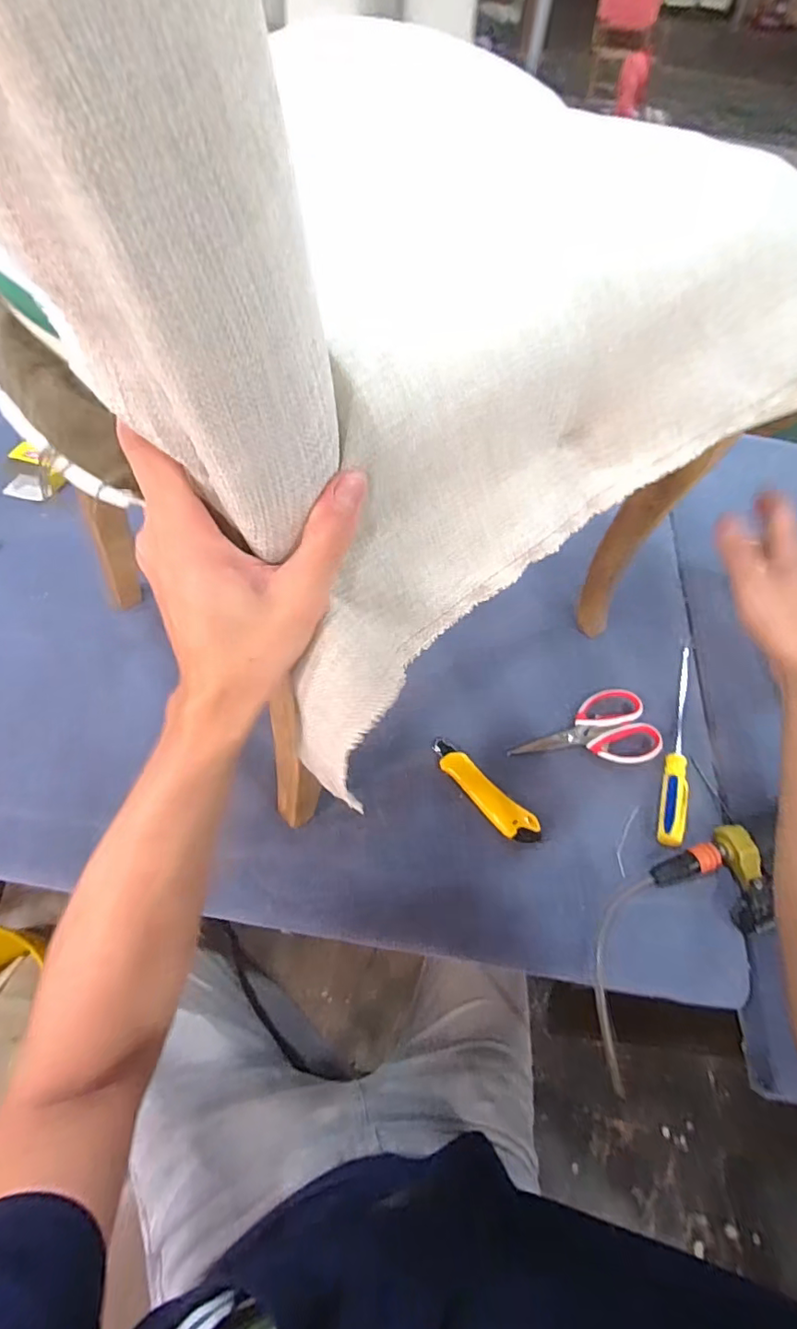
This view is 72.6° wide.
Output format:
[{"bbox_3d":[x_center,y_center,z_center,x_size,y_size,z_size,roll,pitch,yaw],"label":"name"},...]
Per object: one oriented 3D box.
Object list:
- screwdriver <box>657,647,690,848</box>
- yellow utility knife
[{"bbox_3d":[0.360,0.090,0.687,0.026,0.022,0.299,22,59,9],"label":"screwdriver"},{"bbox_3d":[0.097,0.146,0.630,0.036,0.012,0.156,-38,68,-25],"label":"yellow utility knife"}]

